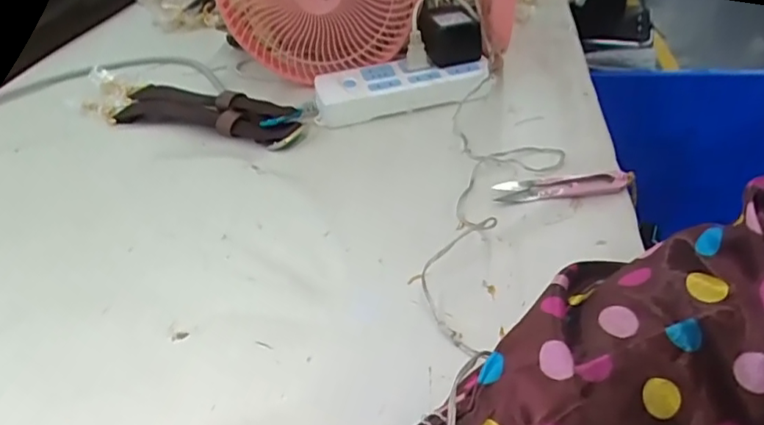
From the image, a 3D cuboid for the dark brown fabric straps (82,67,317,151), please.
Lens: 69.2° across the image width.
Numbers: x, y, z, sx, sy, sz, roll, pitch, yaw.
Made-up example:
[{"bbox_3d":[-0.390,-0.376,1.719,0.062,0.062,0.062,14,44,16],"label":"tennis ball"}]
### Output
[{"bbox_3d":[-0.222,-0.123,0.622,0.313,0.022,0.087,12,42,18],"label":"dark brown fabric straps"}]

